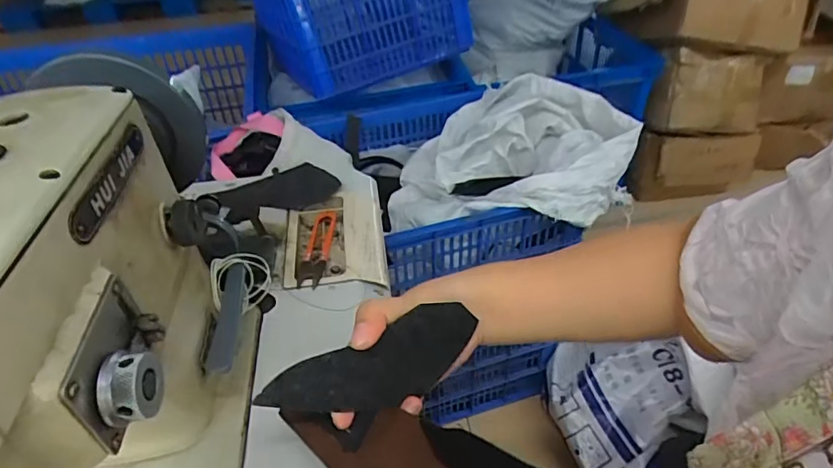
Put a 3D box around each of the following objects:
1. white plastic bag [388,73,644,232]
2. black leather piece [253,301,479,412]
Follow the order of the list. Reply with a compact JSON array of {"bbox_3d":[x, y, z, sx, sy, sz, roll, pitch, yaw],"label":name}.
[{"bbox_3d":[0.168,-0.150,0.954,0.425,0.143,0.350,-2,41,1],"label":"white plastic bag"},{"bbox_3d":[-0.027,0.083,0.350,0.131,0.088,0.007,11,23,-36],"label":"black leather piece"}]

